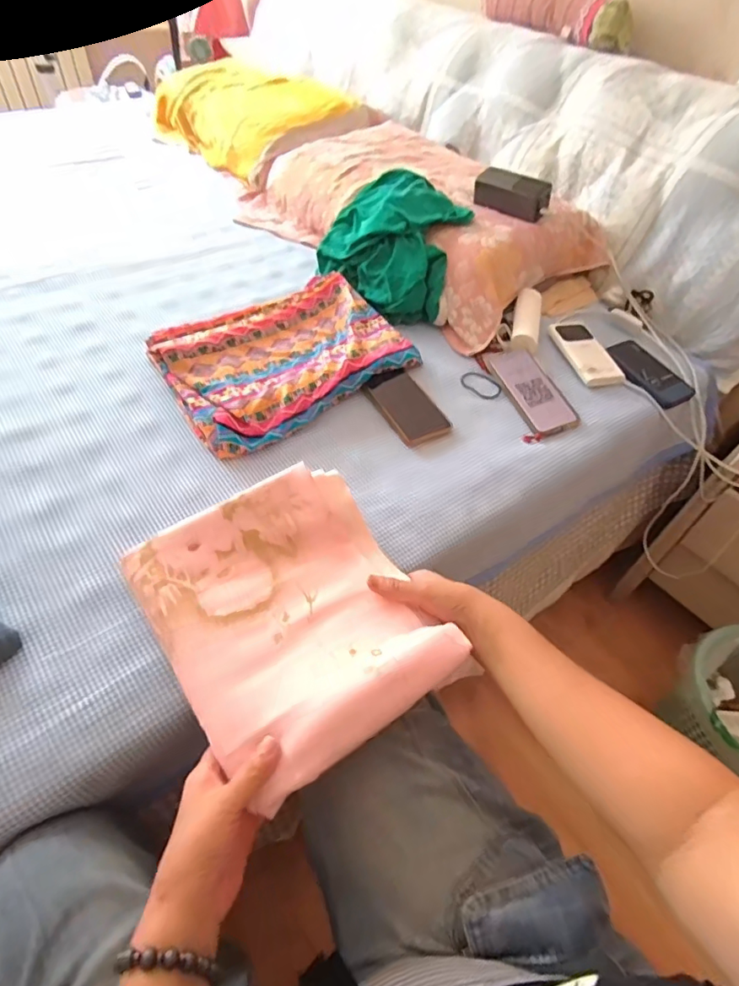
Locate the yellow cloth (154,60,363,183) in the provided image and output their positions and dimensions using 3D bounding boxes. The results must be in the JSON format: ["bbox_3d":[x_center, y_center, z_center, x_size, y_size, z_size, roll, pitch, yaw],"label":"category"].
[{"bbox_3d":[-0.316,-0.974,1.316,0.324,0.160,0.541,-29,58,-27],"label":"yellow cloth"}]

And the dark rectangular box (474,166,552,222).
[{"bbox_3d":[0.249,-0.527,0.898,0.131,0.052,0.046,36,56,23],"label":"dark rectangular box"}]

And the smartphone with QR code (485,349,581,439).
[{"bbox_3d":[0.246,-0.158,0.783,0.084,0.016,0.170,-22,66,-15],"label":"smartphone with QR code"}]

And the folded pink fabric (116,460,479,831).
[{"bbox_3d":[-0.076,0.105,0.484,0.228,0.035,0.275,-26,57,-25],"label":"folded pink fabric"}]

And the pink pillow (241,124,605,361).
[{"bbox_3d":[0.075,-0.558,1.008,0.420,0.119,0.679,-30,59,-27],"label":"pink pillow"}]

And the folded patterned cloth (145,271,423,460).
[{"bbox_3d":[-0.127,-0.214,0.771,0.365,0.044,0.258,-33,60,-29],"label":"folded patterned cloth"}]

